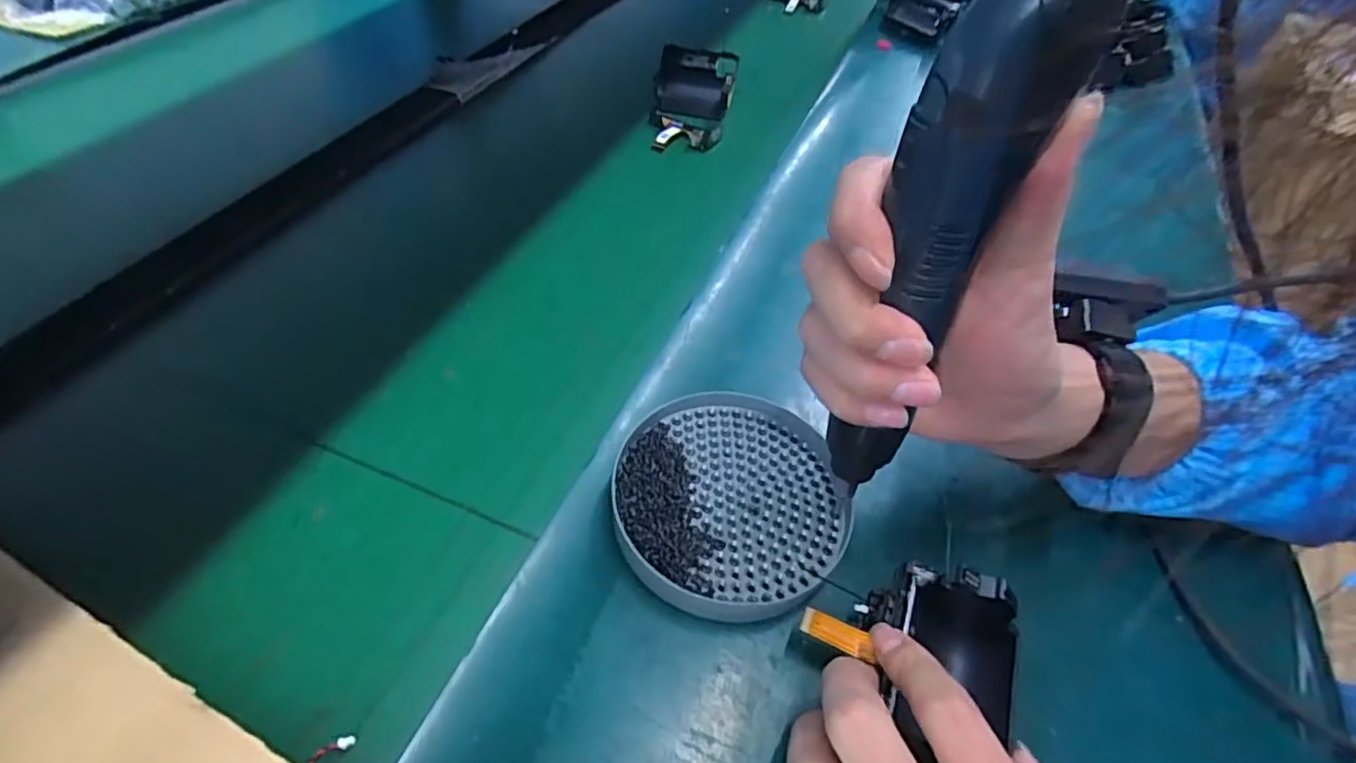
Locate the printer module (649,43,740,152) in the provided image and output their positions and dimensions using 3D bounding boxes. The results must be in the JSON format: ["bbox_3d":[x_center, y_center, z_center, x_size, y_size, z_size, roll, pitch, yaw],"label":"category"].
[{"bbox_3d":[0.012,-0.251,0.574,0.071,0.045,0.098,8,48,4],"label":"printer module"}]

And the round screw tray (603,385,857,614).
[{"bbox_3d":[0.025,0.056,0.315,0.110,0.018,0.111,2,48,-2],"label":"round screw tray"}]

